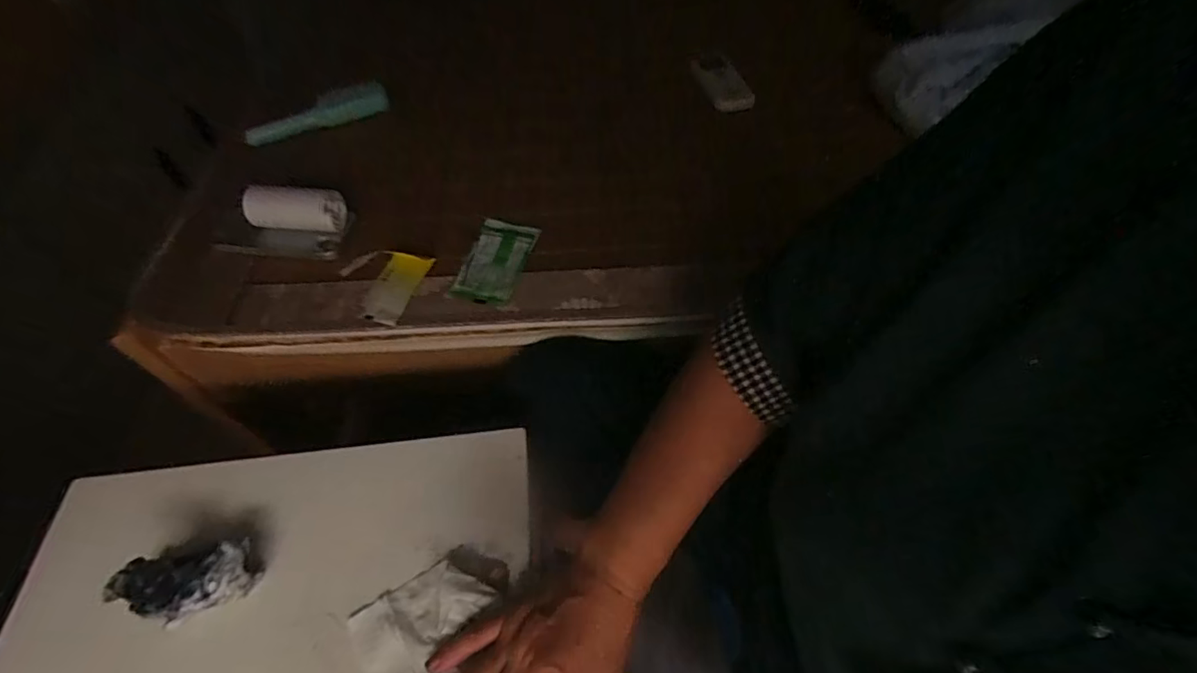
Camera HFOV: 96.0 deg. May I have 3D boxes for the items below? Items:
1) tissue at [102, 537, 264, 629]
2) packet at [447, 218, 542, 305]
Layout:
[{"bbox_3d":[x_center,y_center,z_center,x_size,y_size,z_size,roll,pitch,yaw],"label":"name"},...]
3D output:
[{"bbox_3d":[-0.285,0.172,0.377,0.074,0.054,0.044,-21,57,-11],"label":"tissue"},{"bbox_3d":[-0.112,-0.082,0.588,0.066,0.009,0.117,8,56,9],"label":"packet"}]

